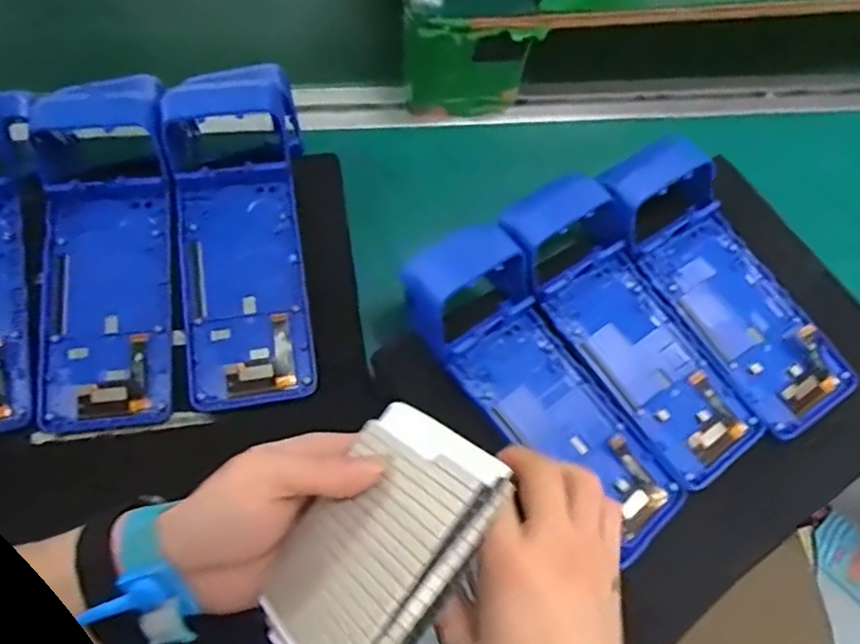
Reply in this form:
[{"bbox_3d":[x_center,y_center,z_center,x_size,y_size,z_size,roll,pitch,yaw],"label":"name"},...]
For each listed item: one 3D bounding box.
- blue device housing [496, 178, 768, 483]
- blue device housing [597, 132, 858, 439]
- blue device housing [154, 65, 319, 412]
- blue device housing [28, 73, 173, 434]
[{"bbox_3d":[0.139,0.002,0.456,0.080,0.051,0.218,-32,75,-12],"label":"blue device housing"},{"bbox_3d":[0.217,-0.032,0.478,0.084,0.046,0.222,-32,75,-12],"label":"blue device housing"},{"bbox_3d":[-0.131,-0.065,0.454,0.087,0.065,0.242,-6,72,-4],"label":"blue device housing"},{"bbox_3d":[-0.222,-0.054,0.439,0.093,0.050,0.243,-7,72,-4],"label":"blue device housing"}]

